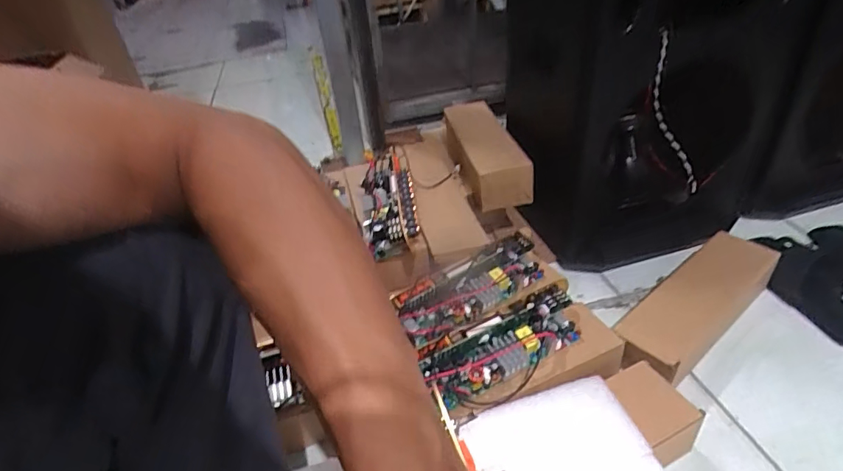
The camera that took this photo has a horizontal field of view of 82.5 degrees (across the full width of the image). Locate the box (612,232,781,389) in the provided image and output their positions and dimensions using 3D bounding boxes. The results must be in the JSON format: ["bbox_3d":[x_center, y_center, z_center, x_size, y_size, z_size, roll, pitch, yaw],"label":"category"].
[{"bbox_3d":[0.405,0.110,0.719,0.334,0.074,0.104,-29,42,-27],"label":"box"}]

